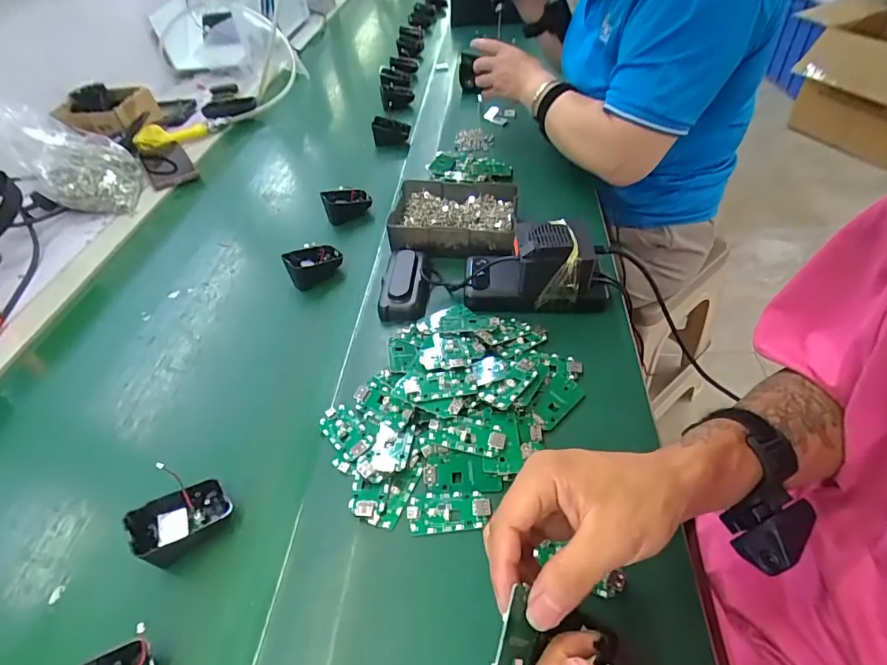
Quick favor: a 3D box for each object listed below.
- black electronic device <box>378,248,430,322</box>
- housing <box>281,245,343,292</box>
[{"bbox_3d":[-0.046,-0.057,0.541,0.054,0.027,0.098,-1,46,6],"label":"black electronic device"},{"bbox_3d":[-0.163,-0.087,0.587,0.068,0.034,0.043,-22,48,-14],"label":"housing"}]

